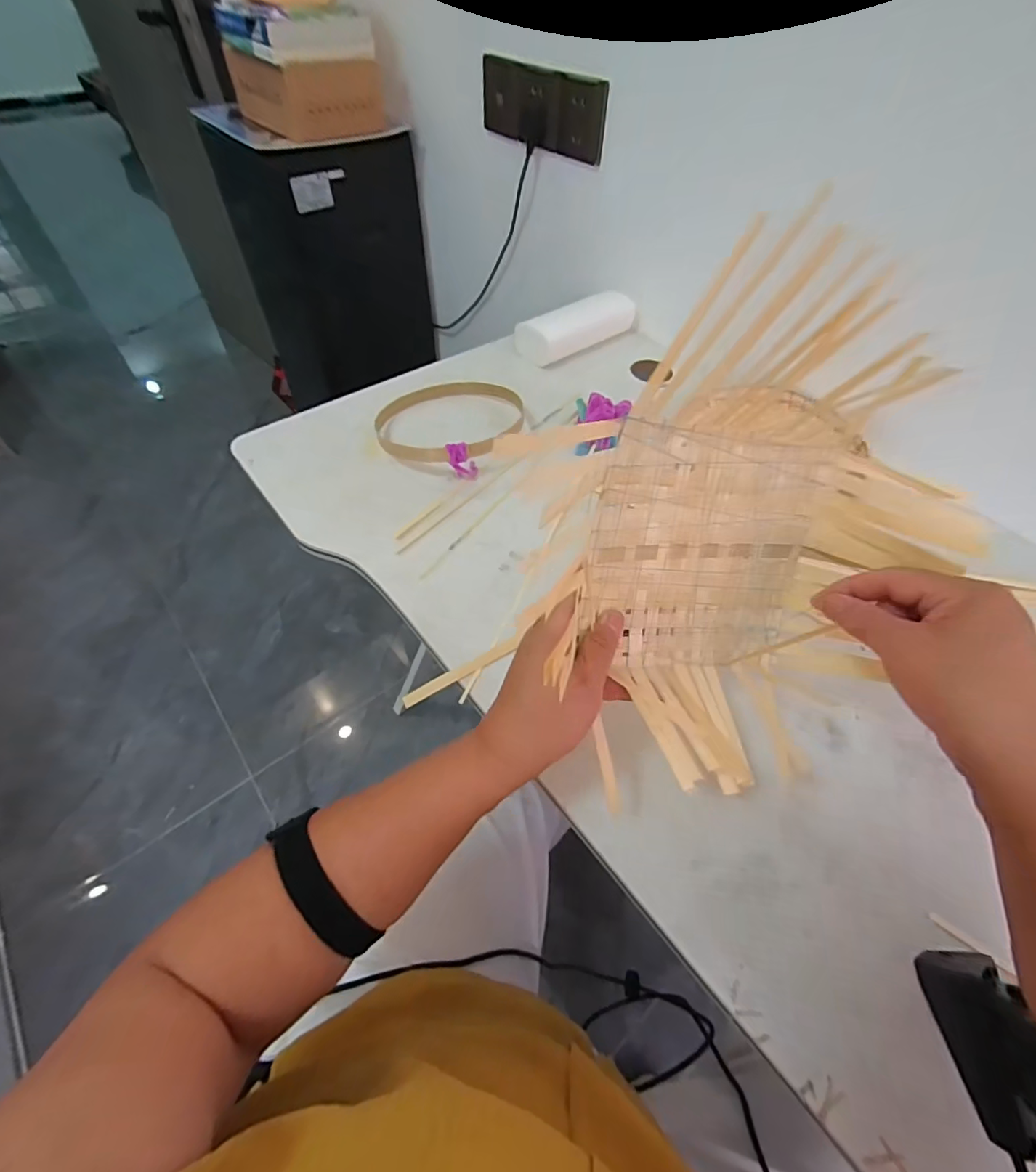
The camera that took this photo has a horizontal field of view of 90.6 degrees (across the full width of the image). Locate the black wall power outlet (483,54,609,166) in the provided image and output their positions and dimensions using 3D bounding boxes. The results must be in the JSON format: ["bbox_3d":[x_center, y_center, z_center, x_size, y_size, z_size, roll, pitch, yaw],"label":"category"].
[{"bbox_3d":[0.035,-0.689,0.739,0.025,0.081,0.265,-29,57,-24],"label":"black wall power outlet"}]

